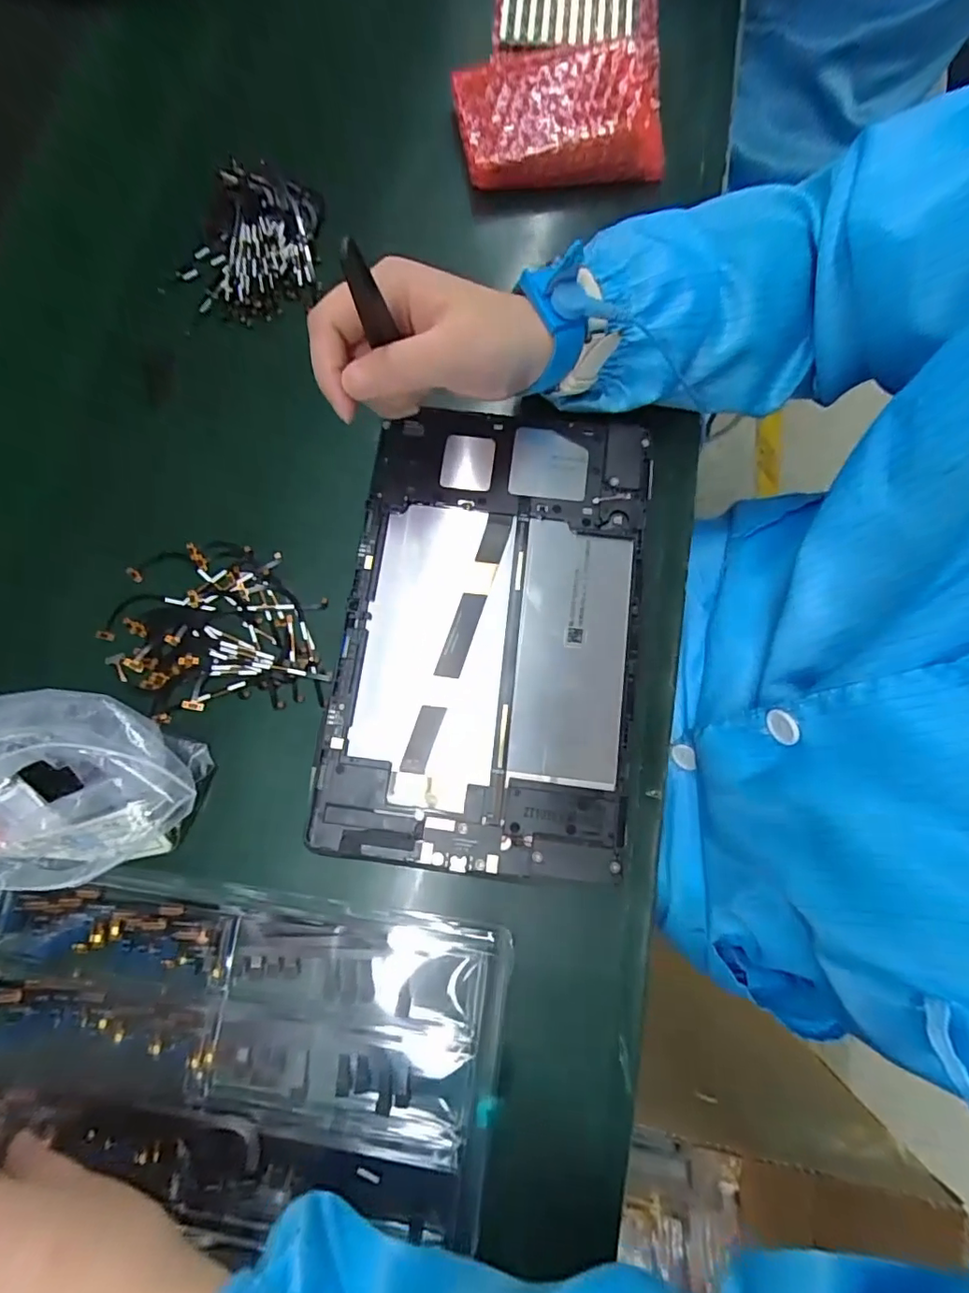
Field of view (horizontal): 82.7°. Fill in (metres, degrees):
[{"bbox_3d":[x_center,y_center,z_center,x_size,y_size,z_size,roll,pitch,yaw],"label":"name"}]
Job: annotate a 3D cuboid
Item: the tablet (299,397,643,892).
[{"bbox_3d":[0.003,-0.011,0.287,0.148,0.015,0.238,7,77,3],"label":"tablet"}]

